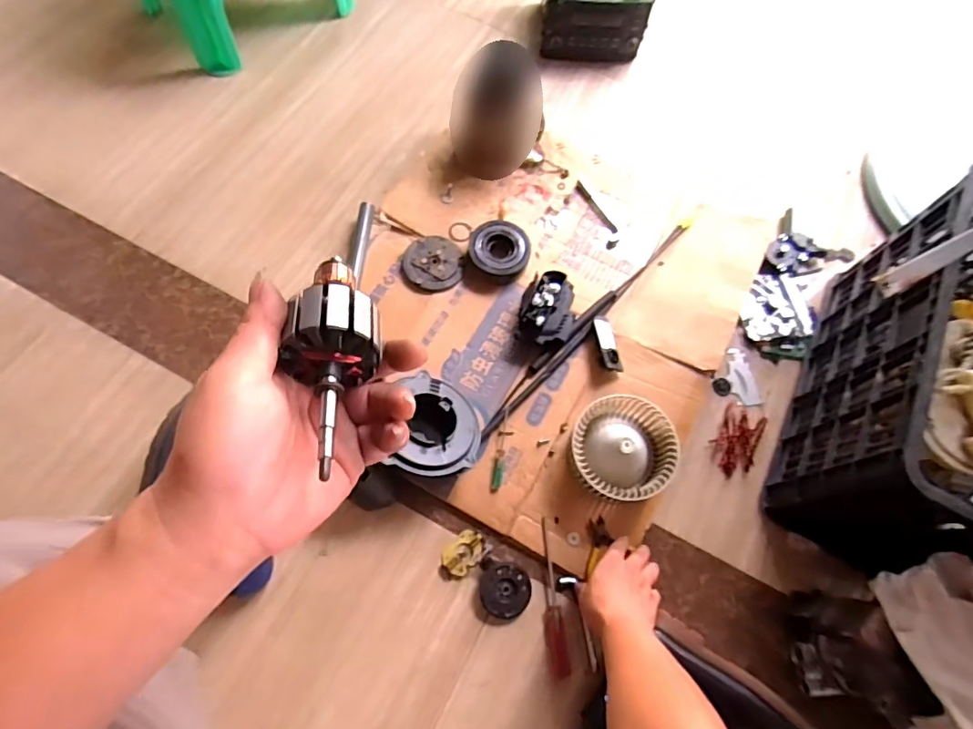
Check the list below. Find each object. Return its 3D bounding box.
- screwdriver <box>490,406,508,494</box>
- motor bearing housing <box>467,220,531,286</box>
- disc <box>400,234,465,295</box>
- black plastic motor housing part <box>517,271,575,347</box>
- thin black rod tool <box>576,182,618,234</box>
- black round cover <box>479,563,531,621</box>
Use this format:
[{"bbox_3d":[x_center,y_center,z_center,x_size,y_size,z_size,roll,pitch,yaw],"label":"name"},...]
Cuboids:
[{"bbox_3d":[0.021,0.121,0.755,0.016,0.012,0.124,8,67,1],"label":"screwdriver"},{"bbox_3d":[0.021,-0.188,0.876,0.101,0.040,0.107,1,69,-3],"label":"motor bearing housing"},{"bbox_3d":[-0.089,-0.169,0.872,0.101,0.014,0.104,1,69,-3],"label":"disc"},{"bbox_3d":[0.097,-0.081,0.823,0.081,0.062,0.113,13,69,2],"label":"black plastic motor housing part"},{"bbox_3d":[0.199,-0.286,0.951,0.017,0.006,0.123,-28,71,-14],"label":"thin black rod tool"},{"bbox_3d":[0.026,0.307,0.705,0.067,0.015,0.068,1,67,-2],"label":"black round cover"}]

